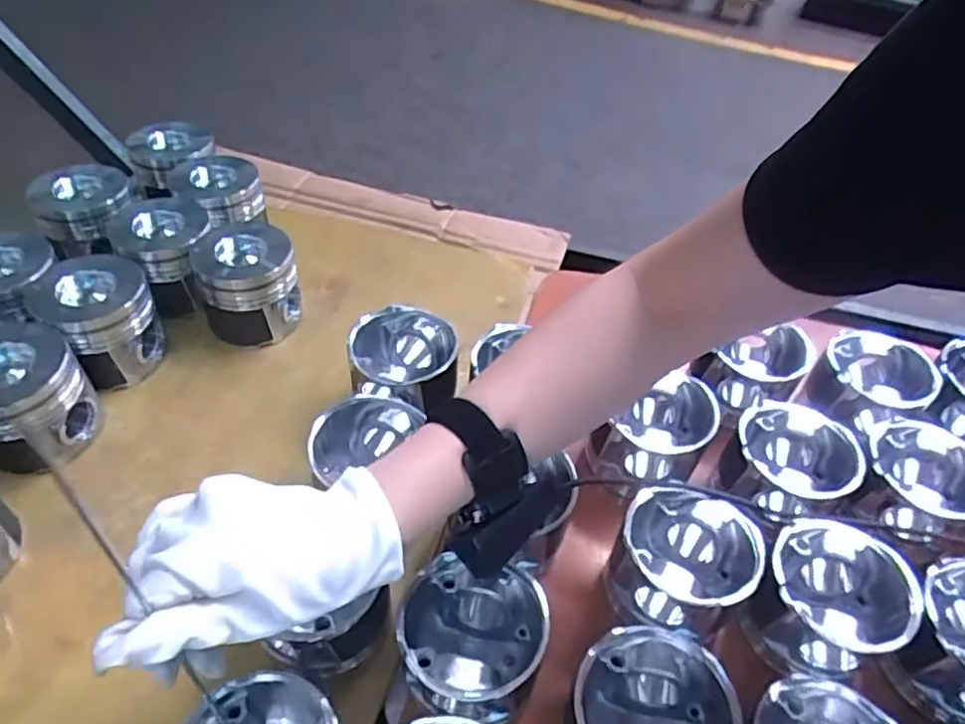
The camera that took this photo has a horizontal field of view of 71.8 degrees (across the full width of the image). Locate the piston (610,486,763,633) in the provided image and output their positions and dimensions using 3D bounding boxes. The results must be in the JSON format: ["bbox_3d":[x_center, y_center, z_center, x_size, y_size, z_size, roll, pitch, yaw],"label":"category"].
[{"bbox_3d":[0.145,0.147,0.483,0.094,0.064,0.088,2,46,-2],"label":"piston"}]

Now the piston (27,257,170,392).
[{"bbox_3d":[-0.353,-0.039,0.618,0.092,0.084,0.090,-25,53,-25],"label":"piston"}]

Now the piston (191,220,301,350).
[{"bbox_3d":[-0.234,-0.077,0.667,0.094,0.086,0.096,-10,48,-13],"label":"piston"}]

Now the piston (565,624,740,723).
[{"bbox_3d":[0.107,0.230,0.417,0.098,0.087,0.093,2,46,-2],"label":"piston"}]

